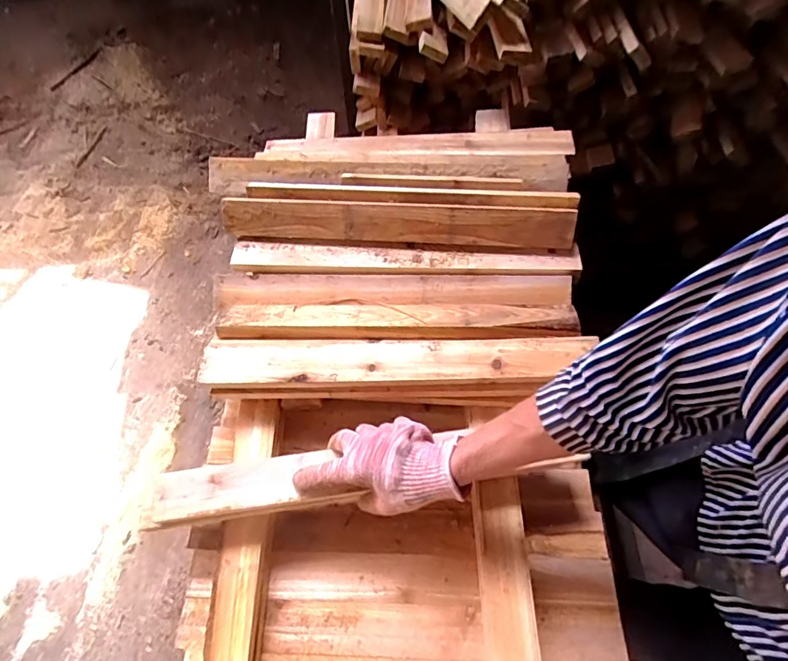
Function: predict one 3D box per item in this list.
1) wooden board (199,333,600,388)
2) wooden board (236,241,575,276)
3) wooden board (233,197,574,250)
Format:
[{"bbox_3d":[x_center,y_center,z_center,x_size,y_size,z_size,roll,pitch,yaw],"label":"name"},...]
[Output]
[{"bbox_3d":[-0.005,0.034,0.590,0.468,0.021,0.073,-2,59,4],"label":"wooden board"},{"bbox_3d":[0.009,-0.102,0.676,0.494,0.029,0.045,3,63,4],"label":"wooden board"},{"bbox_3d":[-0.003,-0.154,0.669,0.495,0.014,0.059,3,101,6],"label":"wooden board"}]

